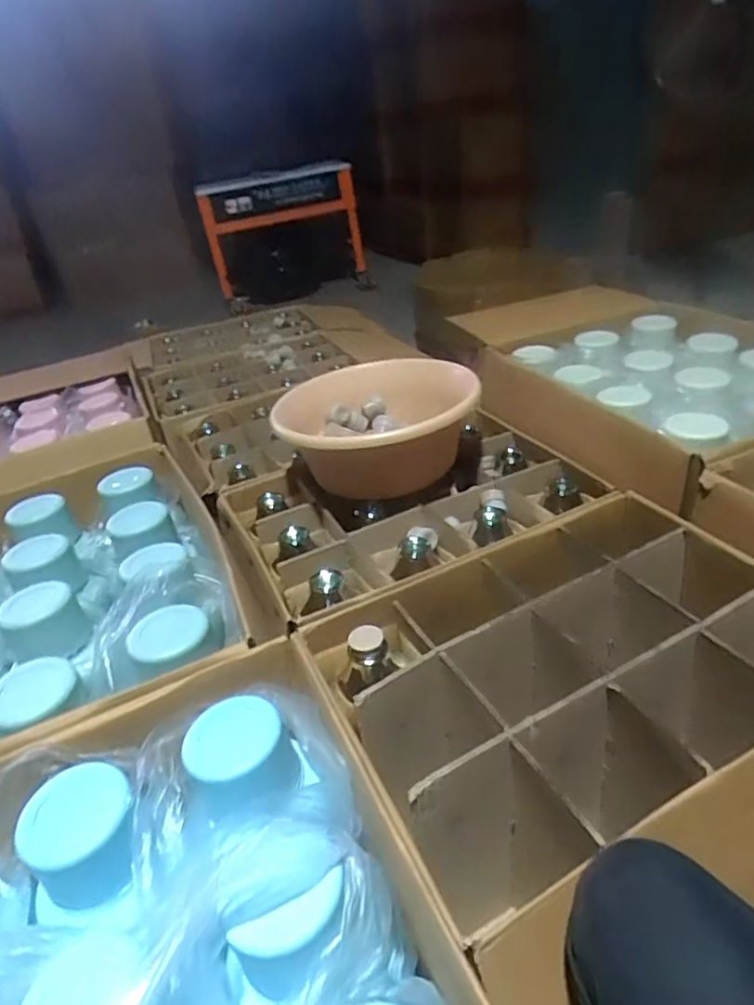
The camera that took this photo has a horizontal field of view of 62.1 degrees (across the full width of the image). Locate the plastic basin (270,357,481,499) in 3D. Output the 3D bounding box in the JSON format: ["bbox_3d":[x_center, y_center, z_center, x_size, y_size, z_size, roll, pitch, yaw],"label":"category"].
[{"bbox_3d":[0.006,-0.133,1.157,0.349,0.148,0.349,-5,30,3],"label":"plastic basin"}]

